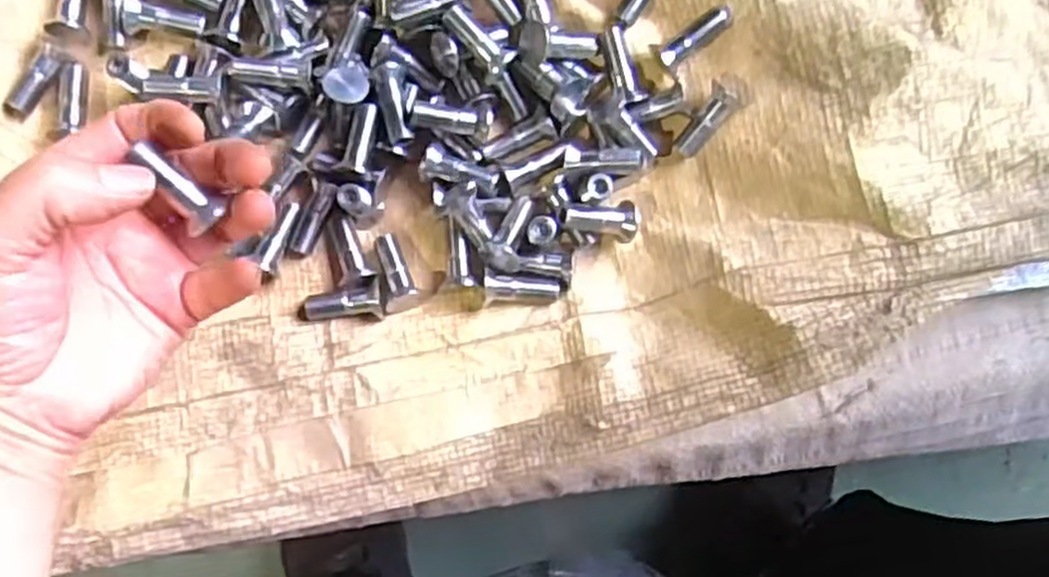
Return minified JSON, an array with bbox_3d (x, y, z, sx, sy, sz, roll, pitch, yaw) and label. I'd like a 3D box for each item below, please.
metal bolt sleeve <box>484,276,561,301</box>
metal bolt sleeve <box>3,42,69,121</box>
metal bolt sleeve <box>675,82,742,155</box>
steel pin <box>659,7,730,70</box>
[{"bbox_3d":[-0.001,0.000,0.361,0.034,0.008,0.010,5,86,-1],"label":"metal bolt sleeve"},{"bbox_3d":[-0.225,-0.095,0.369,0.010,0.011,0.038,33,86,0],"label":"metal bolt sleeve"},{"bbox_3d":[0.084,-0.077,0.368,0.013,0.015,0.034,37,113,1],"label":"metal bolt sleeve"},{"bbox_3d":[0.077,-0.114,0.361,0.037,0.013,0.010,-38,88,-4],"label":"steel pin"}]

